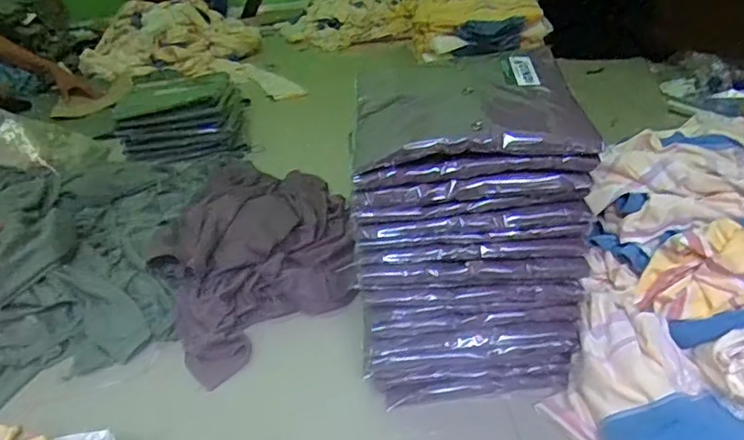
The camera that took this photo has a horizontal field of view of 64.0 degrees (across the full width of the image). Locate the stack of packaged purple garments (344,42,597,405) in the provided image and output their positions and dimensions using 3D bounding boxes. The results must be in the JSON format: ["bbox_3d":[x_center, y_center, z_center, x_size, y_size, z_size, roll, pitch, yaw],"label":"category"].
[{"bbox_3d":[0.112,0.007,0.766,0.268,0.375,0.228,-6,27,1],"label":"stack of packaged purple garments"}]

